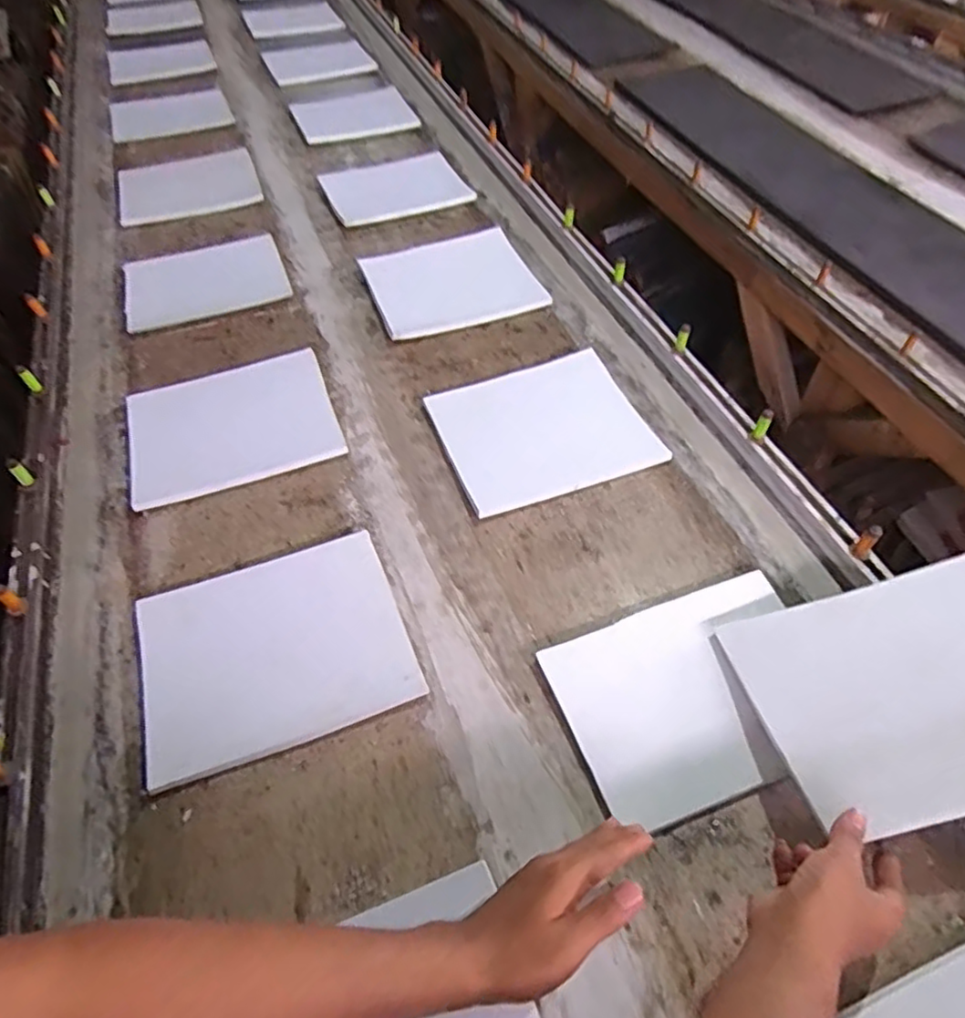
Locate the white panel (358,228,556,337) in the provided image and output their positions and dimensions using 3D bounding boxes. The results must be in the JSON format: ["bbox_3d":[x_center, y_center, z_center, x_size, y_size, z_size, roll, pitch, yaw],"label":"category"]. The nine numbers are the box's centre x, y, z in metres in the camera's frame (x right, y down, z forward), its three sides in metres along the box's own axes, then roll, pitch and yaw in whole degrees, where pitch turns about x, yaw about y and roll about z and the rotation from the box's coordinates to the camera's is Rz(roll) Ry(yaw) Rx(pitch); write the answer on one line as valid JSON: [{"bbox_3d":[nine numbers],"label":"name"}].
[{"bbox_3d":[-0.057,-0.398,1.085,0.269,0.011,0.251,-18,56,-11],"label":"white panel"}]

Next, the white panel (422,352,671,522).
[{"bbox_3d":[0.081,-0.119,0.881,0.270,0.017,0.235,-17,56,-11],"label":"white panel"}]

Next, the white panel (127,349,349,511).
[{"bbox_3d":[-0.348,-0.120,0.888,0.270,0.016,0.233,-18,56,-11],"label":"white panel"}]

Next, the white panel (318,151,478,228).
[{"bbox_3d":[-0.180,-0.653,1.285,0.266,0.015,0.235,-23,57,-14],"label":"white panel"}]

